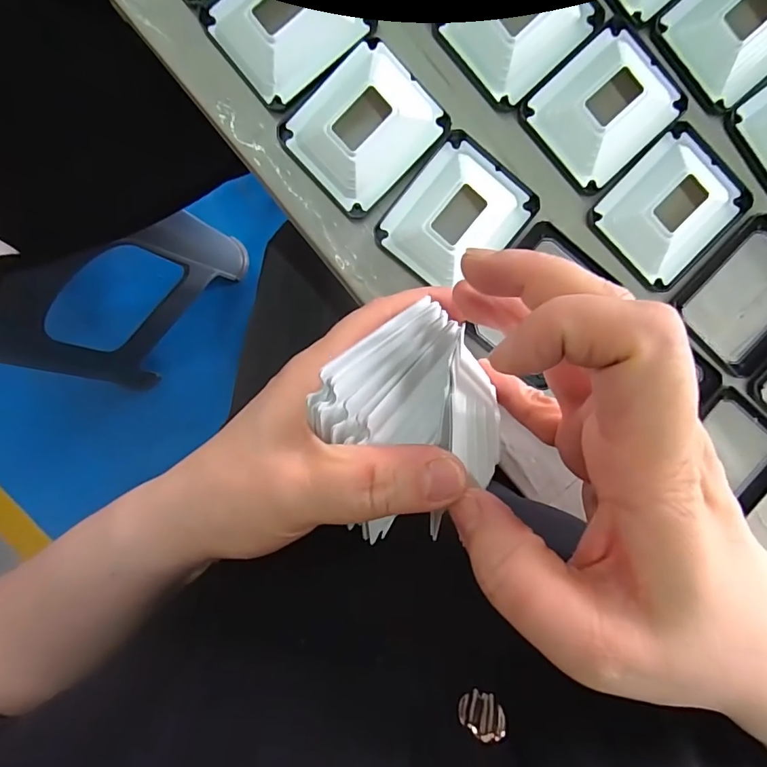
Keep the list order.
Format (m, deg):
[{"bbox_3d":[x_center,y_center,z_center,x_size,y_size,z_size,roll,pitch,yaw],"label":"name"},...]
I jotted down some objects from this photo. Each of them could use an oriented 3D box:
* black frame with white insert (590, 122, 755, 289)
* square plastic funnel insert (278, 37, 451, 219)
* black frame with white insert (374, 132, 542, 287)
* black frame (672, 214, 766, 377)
[{"bbox_3d":[0.172,-0.105,0.267,0.082,0.013,0.068,-45,96,0],"label":"black frame with white insert"},{"bbox_3d":[-0.010,-0.144,0.254,0.078,0.018,0.068,-44,96,0],"label":"square plastic funnel insert"},{"bbox_3d":[0.044,-0.097,0.262,0.066,0.017,0.081,39,90,-6],"label":"black frame with white insert"},{"bbox_3d":[0.224,-0.052,0.276,0.068,0.006,0.085,42,90,-6],"label":"black frame"}]

